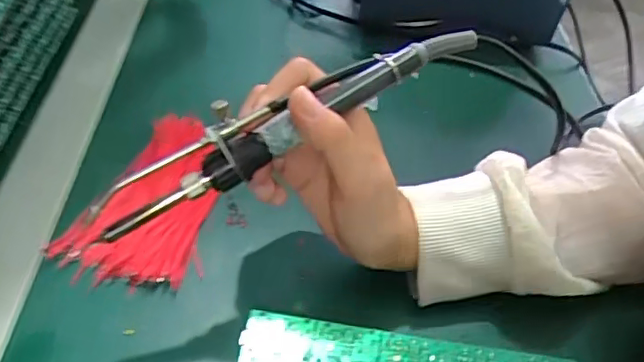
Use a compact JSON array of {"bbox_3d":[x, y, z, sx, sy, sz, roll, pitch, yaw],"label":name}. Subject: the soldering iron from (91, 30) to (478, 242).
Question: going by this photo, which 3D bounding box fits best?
[{"bbox_3d":[-0.015,-0.031,0.263,0.196,0.034,0.023,-27,55,-9],"label":"soldering iron"}]

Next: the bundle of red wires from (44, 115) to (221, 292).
[{"bbox_3d":[-0.106,0.005,0.359,0.077,0.016,0.126,13,48,5],"label":"bundle of red wires"}]

